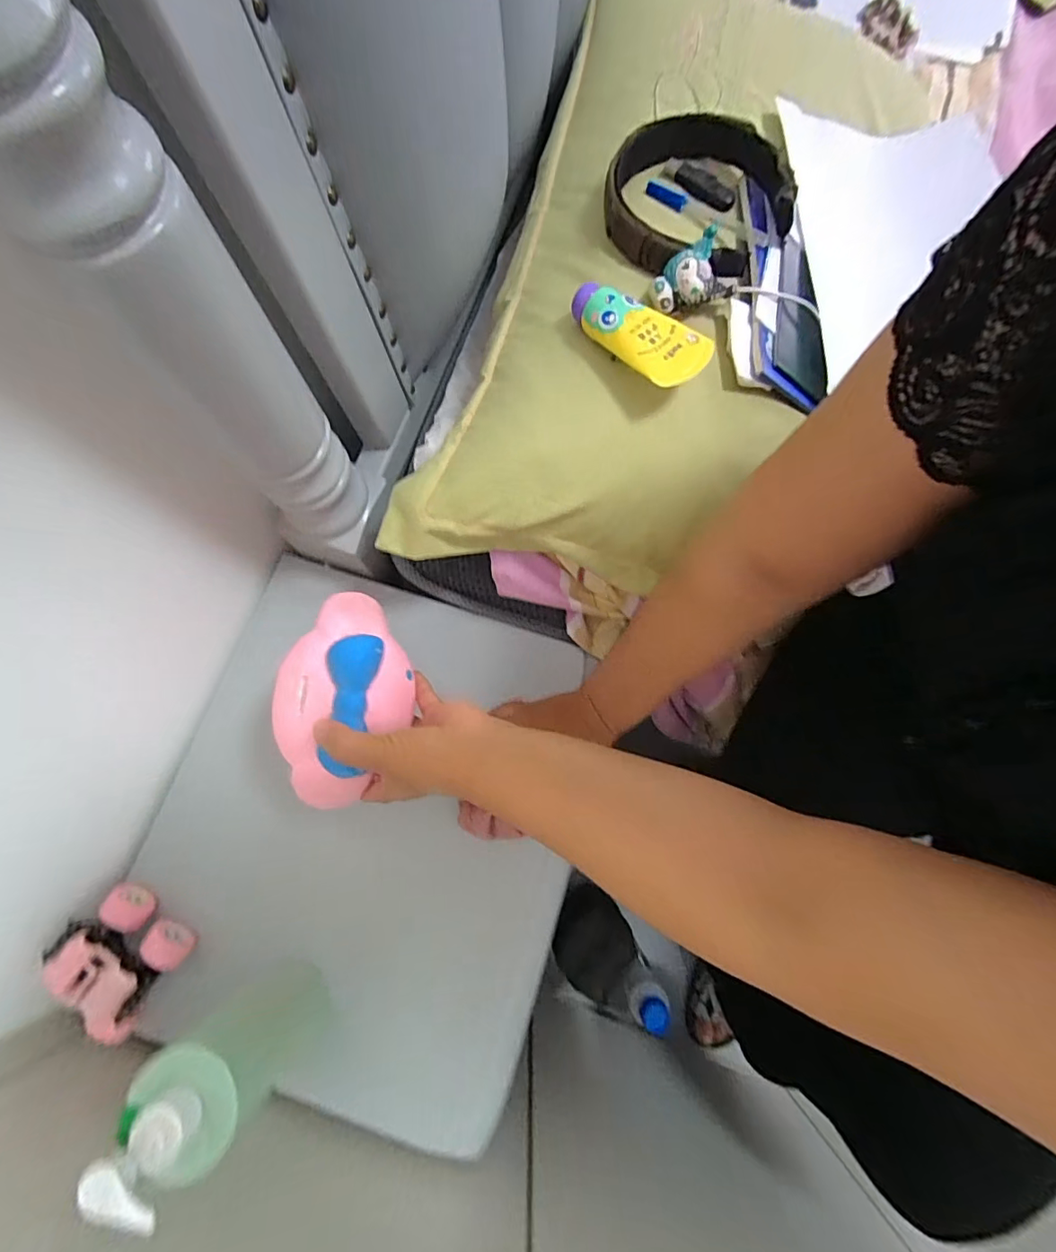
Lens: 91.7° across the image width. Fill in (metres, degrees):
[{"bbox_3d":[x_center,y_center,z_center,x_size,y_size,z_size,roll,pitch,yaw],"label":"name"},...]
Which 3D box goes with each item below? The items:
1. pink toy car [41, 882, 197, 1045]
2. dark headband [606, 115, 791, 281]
[{"bbox_3d":[-0.341,0.274,0.419,0.091,0.063,0.076,38,78,9],"label":"pink toy car"},{"bbox_3d":[0.141,-0.354,0.424,0.150,0.034,0.146,7,75,1],"label":"dark headband"}]

